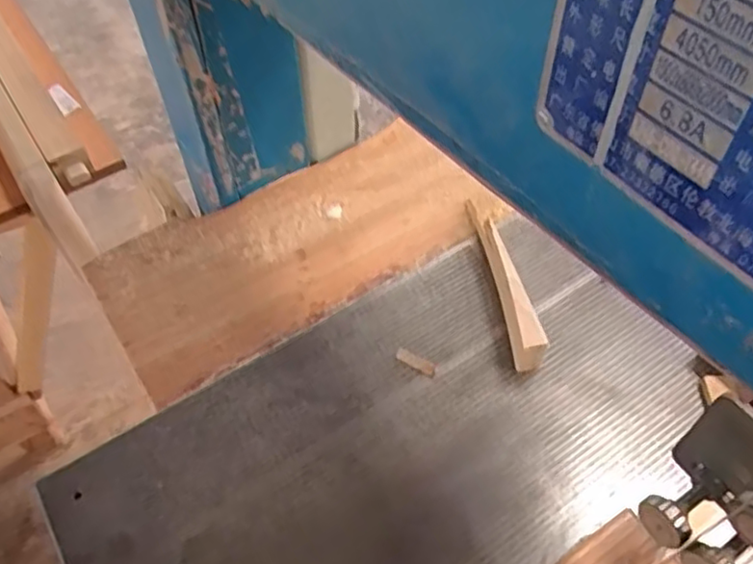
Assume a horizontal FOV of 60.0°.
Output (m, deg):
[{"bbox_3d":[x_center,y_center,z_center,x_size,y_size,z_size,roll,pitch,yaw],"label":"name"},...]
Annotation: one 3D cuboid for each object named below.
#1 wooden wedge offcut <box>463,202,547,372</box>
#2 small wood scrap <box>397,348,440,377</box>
[{"bbox_3d":[0.119,-0.013,0.625,0.026,0.044,0.195,-8,54,-7],"label":"wooden wedge offcut"},{"bbox_3d":[0.036,0.072,0.584,0.039,0.004,0.012,26,57,18],"label":"small wood scrap"}]

